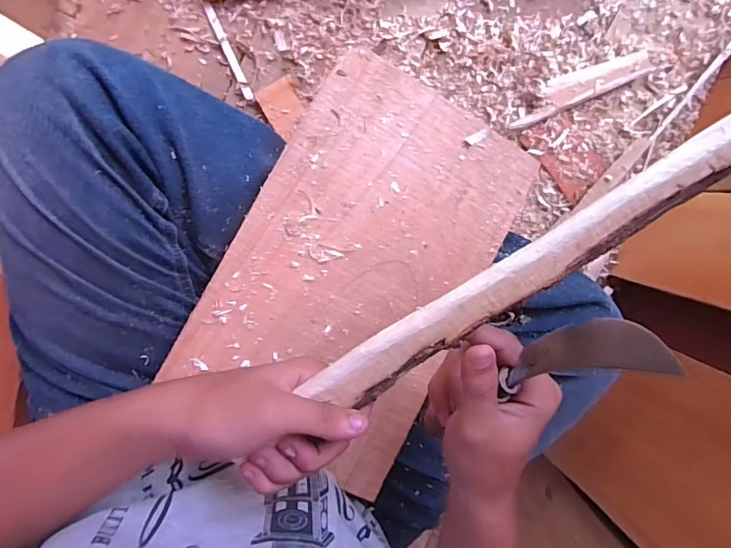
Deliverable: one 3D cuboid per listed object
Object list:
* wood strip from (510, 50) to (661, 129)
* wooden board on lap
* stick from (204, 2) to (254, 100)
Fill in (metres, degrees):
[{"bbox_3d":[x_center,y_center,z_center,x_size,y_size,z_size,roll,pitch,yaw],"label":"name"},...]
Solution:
[{"bbox_3d":[0.250,-0.217,0.538,0.175,0.016,0.036,-24,100,-1],"label":"wood strip"},{"bbox_3d":[-0.001,-0.004,0.385,0.198,0.007,0.309,29,85,-12],"label":"wooden board on lap"},{"bbox_3d":[-0.151,-0.244,0.515,0.010,0.006,0.107,-25,100,-1],"label":"stick"}]

